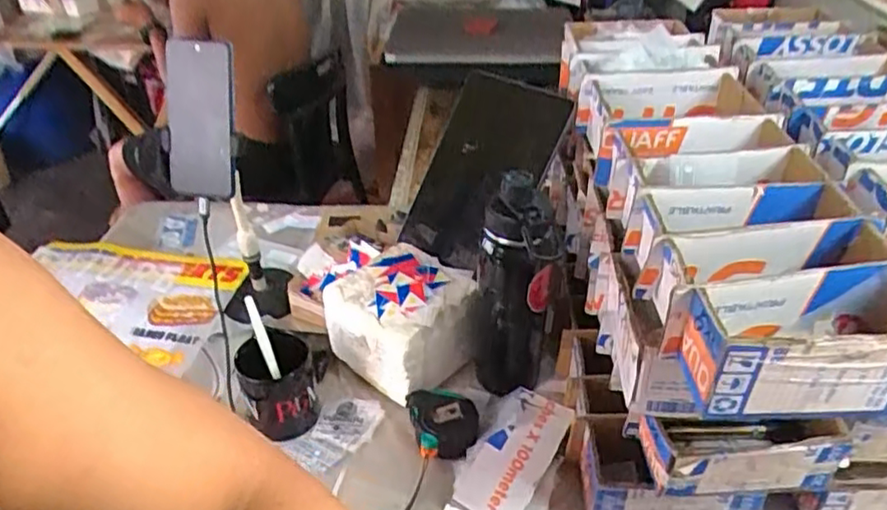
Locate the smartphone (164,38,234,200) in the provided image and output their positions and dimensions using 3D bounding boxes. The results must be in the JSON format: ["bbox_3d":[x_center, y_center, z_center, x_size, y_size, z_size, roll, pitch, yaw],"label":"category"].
[{"bbox_3d":[-0.266,-0.144,0.713,0.082,0.165,0.017,9,21,12],"label":"smartphone"}]

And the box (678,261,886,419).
[{"bbox_3d":[0.249,0.059,0.443,0.166,0.072,0.077,-3,37,-3],"label":"box"}]

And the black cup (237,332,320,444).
[{"bbox_3d":[-0.187,0.146,0.739,0.075,0.098,0.075,0,37,0],"label":"black cup"}]

